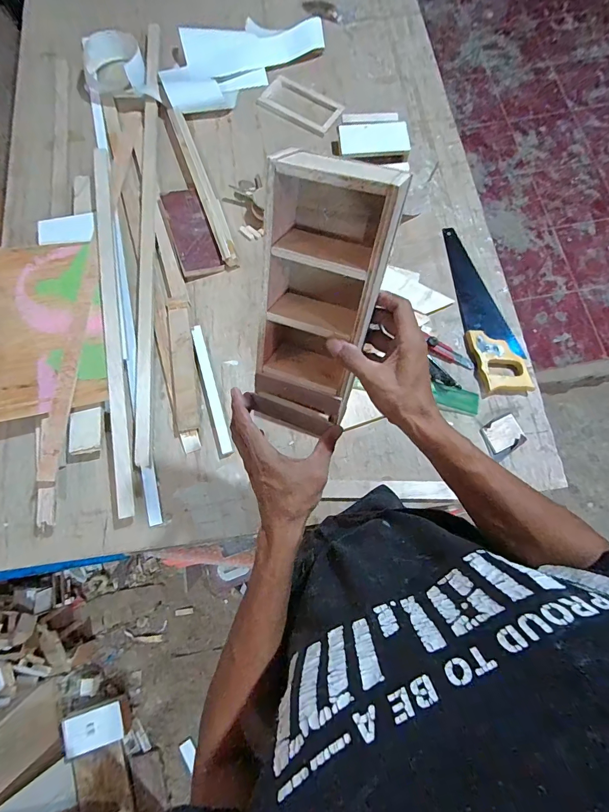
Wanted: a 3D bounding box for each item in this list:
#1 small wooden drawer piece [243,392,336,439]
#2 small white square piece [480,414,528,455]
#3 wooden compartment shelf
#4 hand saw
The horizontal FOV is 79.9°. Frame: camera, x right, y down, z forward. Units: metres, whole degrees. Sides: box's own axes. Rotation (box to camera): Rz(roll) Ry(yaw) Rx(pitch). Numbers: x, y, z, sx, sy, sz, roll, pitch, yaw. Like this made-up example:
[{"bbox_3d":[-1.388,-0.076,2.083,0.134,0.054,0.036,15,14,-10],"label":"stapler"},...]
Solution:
[{"bbox_3d":[-0.016,0.011,0.440,0.094,0.010,0.031,19,110,13],"label":"small wooden drawer piece"},{"bbox_3d":[0.391,0.057,0.717,0.073,0.016,0.061,-23,75,-5],"label":"small white square piece"},{"bbox_3d":[0.012,-0.098,0.381,0.109,0.264,0.084,12,37,5],"label":"wooden compartment shelf"},{"bbox_3d":[0.374,-0.217,0.782,0.101,0.021,0.397,-12,75,-2],"label":"hand saw"}]

